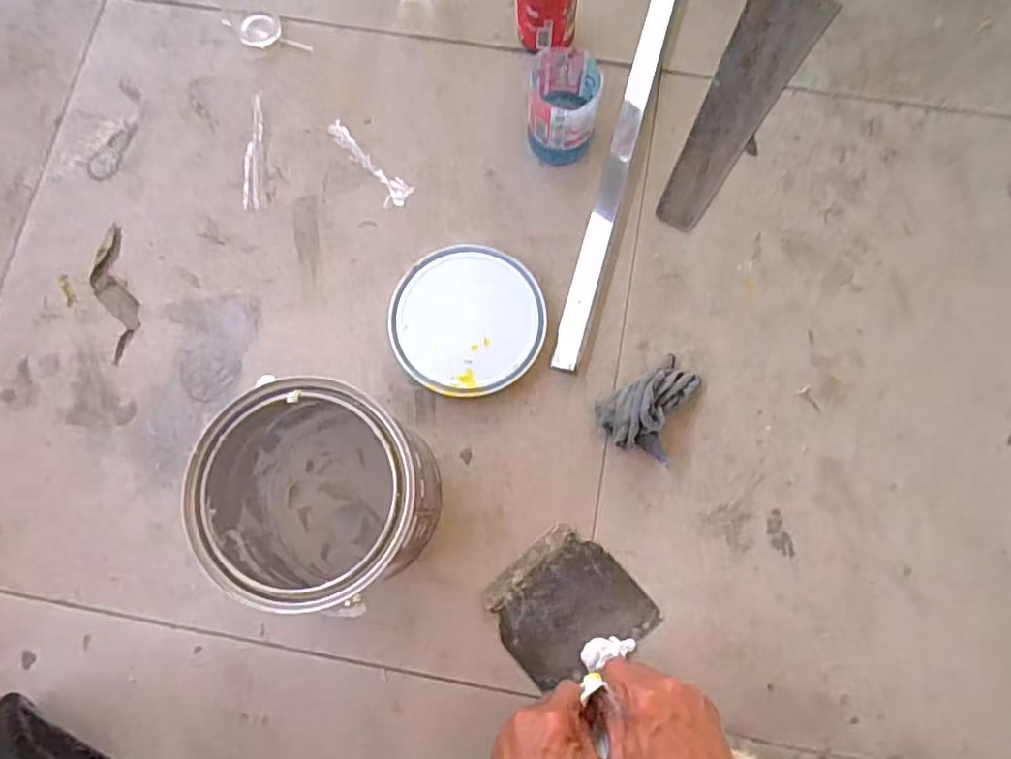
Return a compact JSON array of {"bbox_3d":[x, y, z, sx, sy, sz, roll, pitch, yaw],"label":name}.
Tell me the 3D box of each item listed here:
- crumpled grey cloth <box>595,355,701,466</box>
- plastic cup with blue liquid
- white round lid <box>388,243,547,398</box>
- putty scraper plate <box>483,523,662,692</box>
[{"bbox_3d":[0.136,0.029,0.565,0.097,0.033,0.074,-31,79,-6],"label":"crumpled grey cloth"},{"bbox_3d":[0.053,-0.254,0.596,0.063,0.081,0.077,1,78,1],"label":"plastic cup with blue liquid"},{"bbox_3d":[-0.035,-0.055,0.595,0.138,0.013,0.137,-1,78,0],"label":"white round lid"},{"bbox_3d":[0.051,0.191,0.535,0.113,0.005,0.110,-40,80,-7],"label":"putty scraper plate"}]

